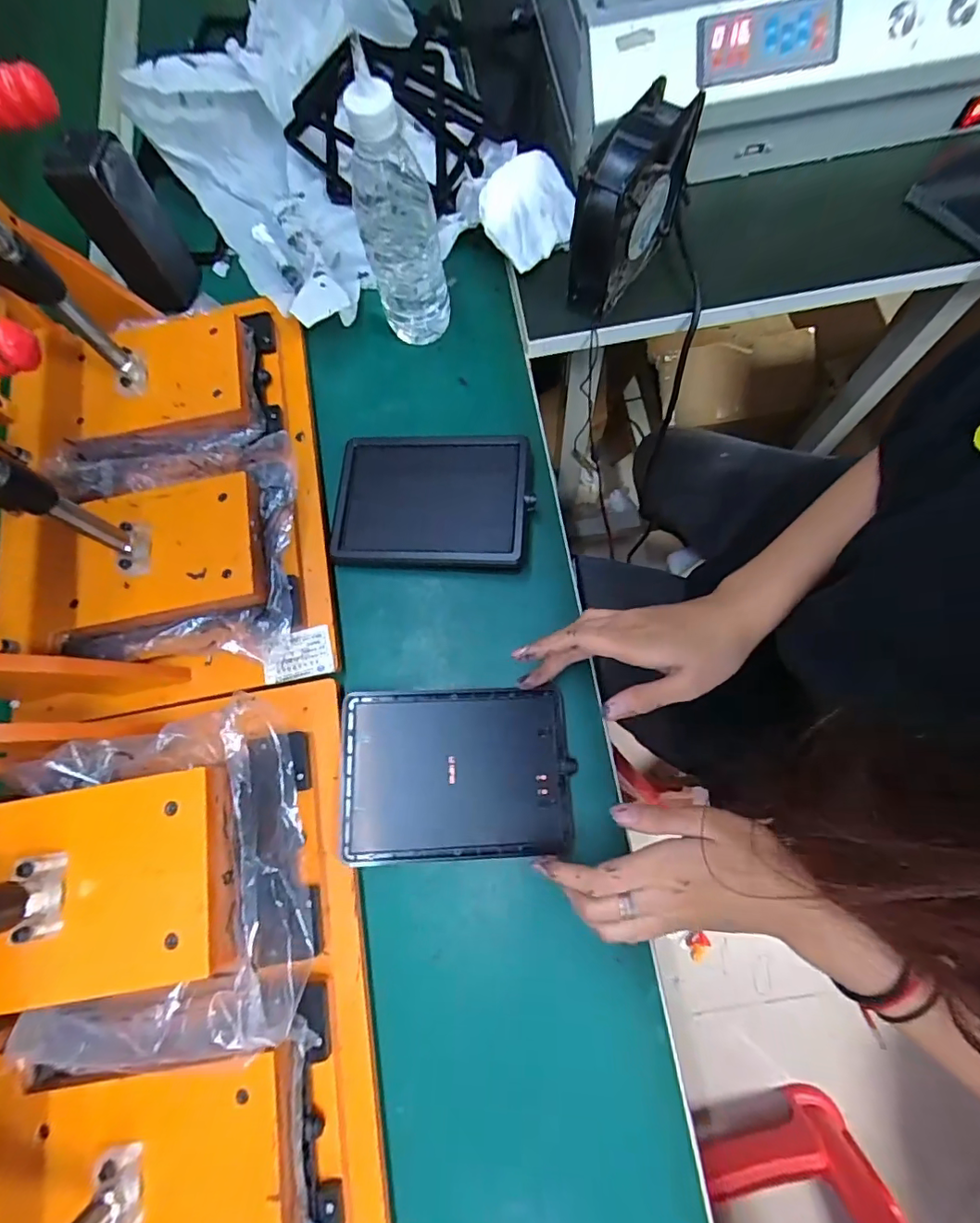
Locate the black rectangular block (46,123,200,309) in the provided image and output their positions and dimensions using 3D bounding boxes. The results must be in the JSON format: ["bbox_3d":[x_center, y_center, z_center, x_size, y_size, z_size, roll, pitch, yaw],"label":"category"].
[{"bbox_3d":[-0.327,-0.349,0.476,0.045,0.126,0.058,7,75,5],"label":"black rectangular block"}]

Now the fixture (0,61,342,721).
[{"bbox_3d":[-0.267,-0.134,0.345,0.235,0.246,0.362,-11,74,0],"label":"fixture"}]

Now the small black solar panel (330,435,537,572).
[{"bbox_3d":[-0.050,-0.094,0.446,0.163,0.022,0.120,3,75,5],"label":"small black solar panel"}]

